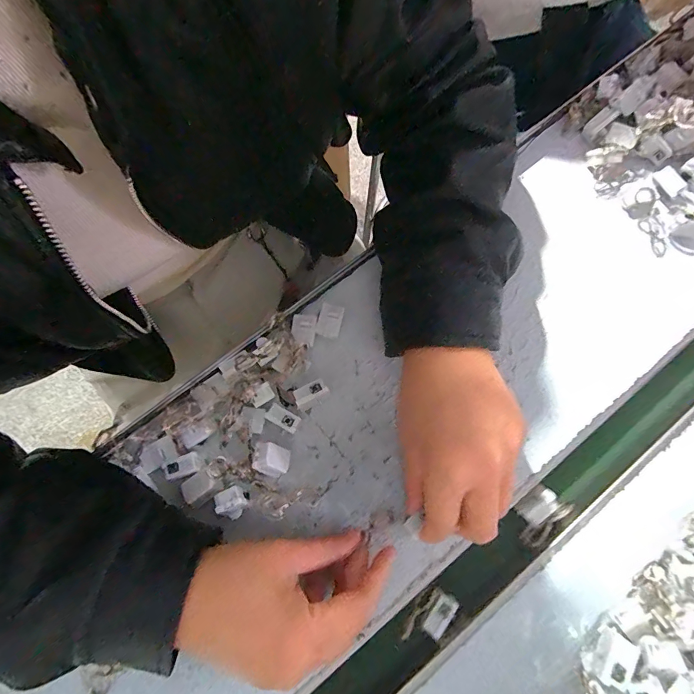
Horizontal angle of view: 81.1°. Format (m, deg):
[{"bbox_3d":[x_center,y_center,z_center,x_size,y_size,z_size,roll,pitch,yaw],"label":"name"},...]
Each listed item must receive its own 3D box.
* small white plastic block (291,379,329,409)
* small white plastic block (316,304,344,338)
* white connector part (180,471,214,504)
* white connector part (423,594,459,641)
[{"bbox_3d":[-0.028,0.036,0.313,0.026,0.014,0.013,-26,74,-5],"label":"small white plastic block"},{"bbox_3d":[-0.014,-0.022,0.331,0.019,0.006,0.025,13,75,6],"label":"small white plastic block"},{"bbox_3d":[-0.109,0.101,0.295,0.024,0.008,0.016,-32,75,-7],"label":"white connector part"},{"bbox_3d":[0.066,0.191,0.287,0.013,0.005,0.028,35,78,11],"label":"white connector part"}]

